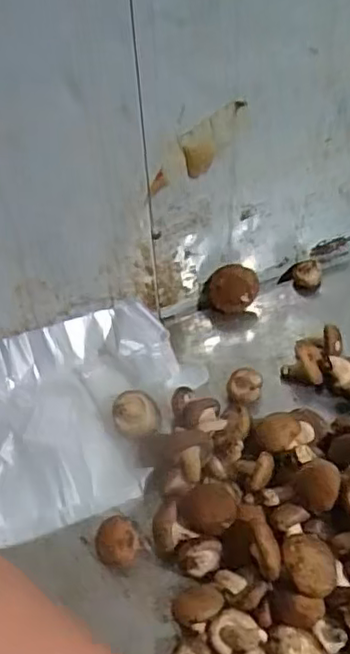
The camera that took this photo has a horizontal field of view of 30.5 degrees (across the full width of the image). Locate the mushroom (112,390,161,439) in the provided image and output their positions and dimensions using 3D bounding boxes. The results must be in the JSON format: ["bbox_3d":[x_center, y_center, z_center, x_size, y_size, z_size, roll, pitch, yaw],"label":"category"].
[{"bbox_3d":[-0.040,0.090,0.666,0.047,0.027,0.048,-2,49,2],"label":"mushroom"}]

